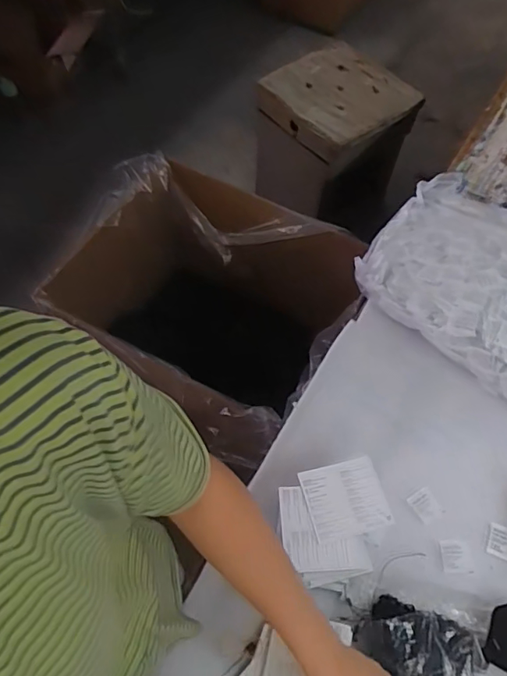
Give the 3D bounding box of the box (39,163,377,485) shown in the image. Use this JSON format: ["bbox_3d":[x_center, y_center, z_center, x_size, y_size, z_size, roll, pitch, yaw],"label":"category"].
[{"bbox_3d":[-0.126,-0.044,1.282,0.595,0.470,0.566,27,61,12],"label":"box"}]

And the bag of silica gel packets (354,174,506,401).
[{"bbox_3d":[0.401,-0.091,0.842,0.417,0.119,0.312,37,64,18],"label":"bag of silica gel packets"}]

